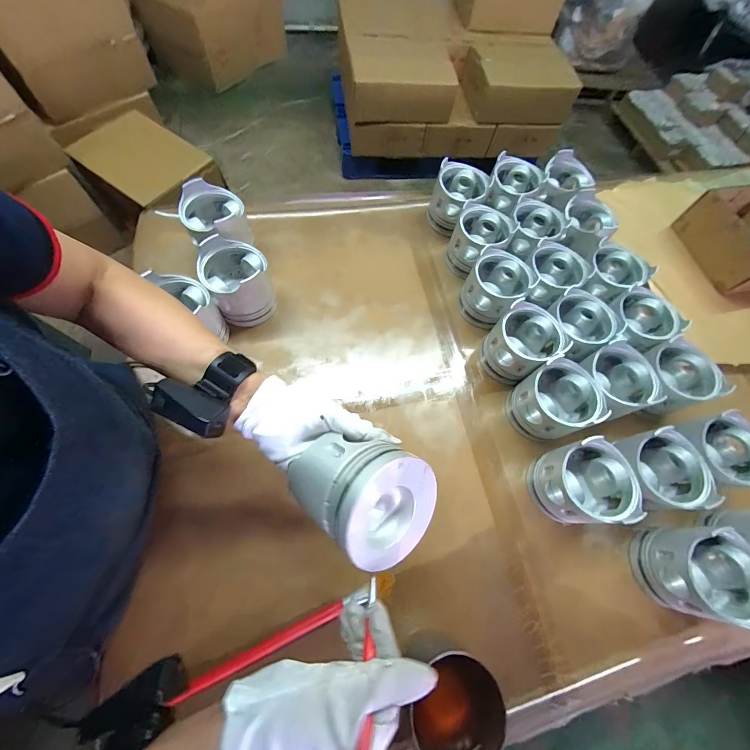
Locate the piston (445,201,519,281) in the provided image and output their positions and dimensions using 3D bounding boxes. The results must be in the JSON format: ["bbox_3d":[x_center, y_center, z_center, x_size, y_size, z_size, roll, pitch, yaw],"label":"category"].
[{"bbox_3d":[0.198,-0.261,0.639,0.095,0.096,0.102,2,65,-4],"label":"piston"}]

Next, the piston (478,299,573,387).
[{"bbox_3d":[0.246,-0.052,0.551,0.101,0.095,0.103,2,65,-4],"label":"piston"}]

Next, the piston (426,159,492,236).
[{"bbox_3d":[0.170,-0.364,0.685,0.093,0.116,0.100,2,65,-4],"label":"piston"}]

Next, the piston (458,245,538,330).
[{"bbox_3d":[0.217,-0.157,0.590,0.098,0.103,0.101,2,65,-4],"label":"piston"}]

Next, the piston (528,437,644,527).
[{"bbox_3d":[0.284,0.149,0.454,0.109,0.091,0.101,2,65,-4],"label":"piston"}]

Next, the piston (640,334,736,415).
[{"bbox_3d":[0.479,0.009,0.535,0.101,0.085,0.117,34,67,11],"label":"piston"}]

